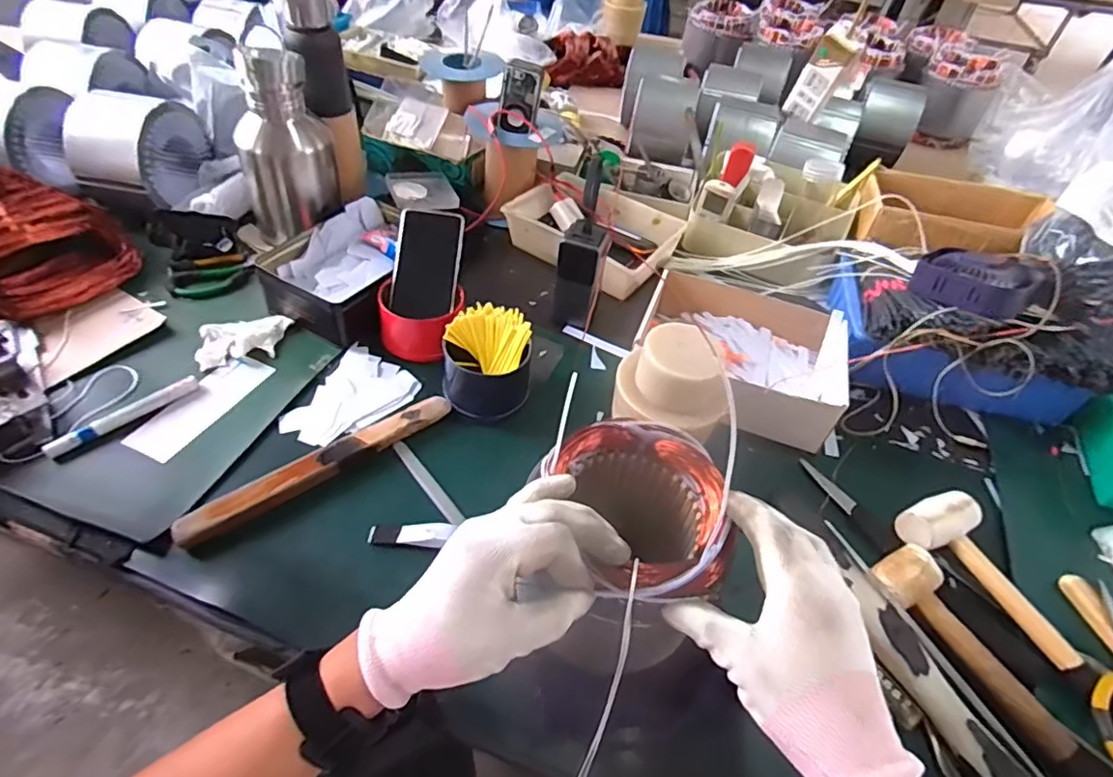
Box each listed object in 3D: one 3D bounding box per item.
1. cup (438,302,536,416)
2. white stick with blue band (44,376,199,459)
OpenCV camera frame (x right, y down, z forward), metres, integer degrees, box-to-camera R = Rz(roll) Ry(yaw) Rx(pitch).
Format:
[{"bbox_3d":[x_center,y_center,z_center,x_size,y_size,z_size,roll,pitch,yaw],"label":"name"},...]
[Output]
[{"bbox_3d":[-0.078,-0.030,0.656,0.095,0.086,0.096,3,48,-4],"label":"cup"},{"bbox_3d":[-0.444,0.028,0.592,0.141,0.018,0.018,-34,60,-31],"label":"white stick with blue band"}]

